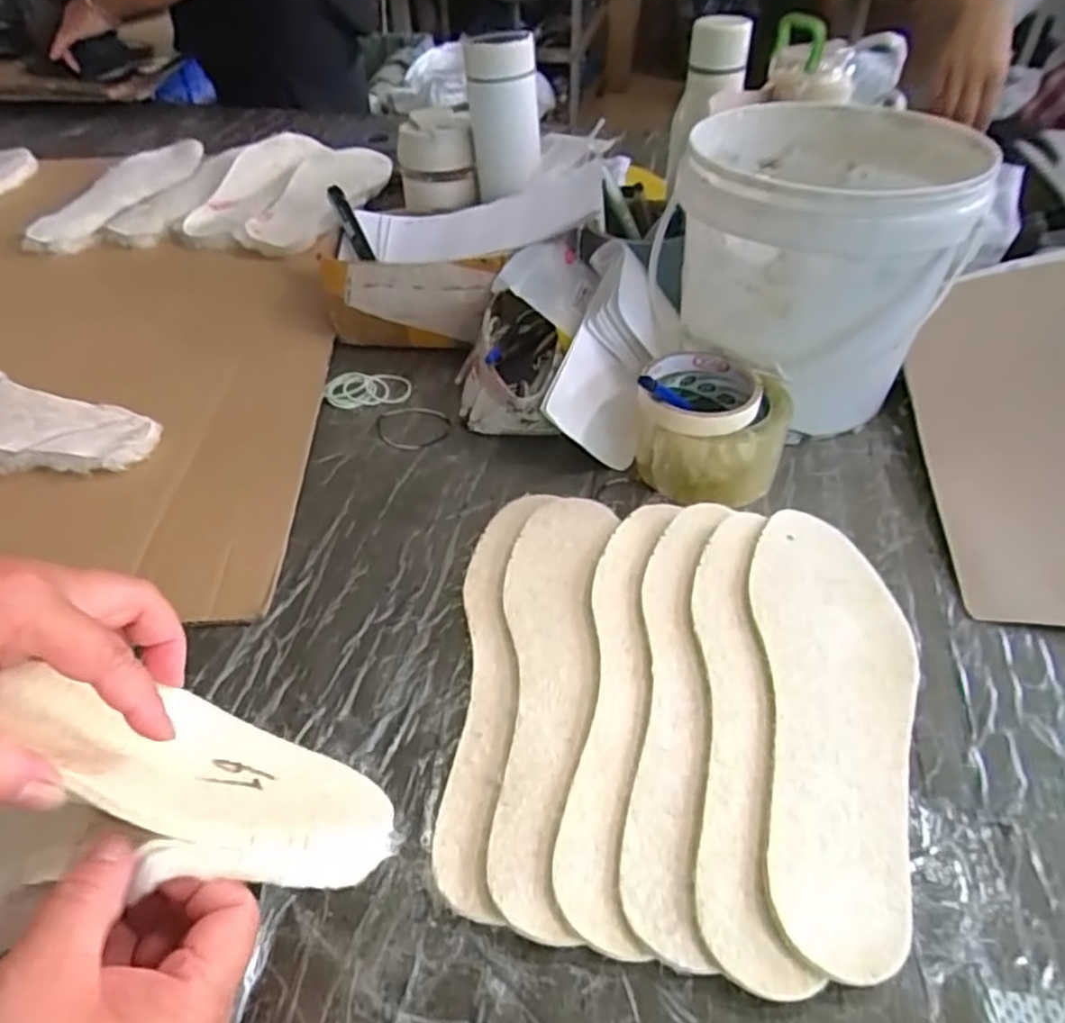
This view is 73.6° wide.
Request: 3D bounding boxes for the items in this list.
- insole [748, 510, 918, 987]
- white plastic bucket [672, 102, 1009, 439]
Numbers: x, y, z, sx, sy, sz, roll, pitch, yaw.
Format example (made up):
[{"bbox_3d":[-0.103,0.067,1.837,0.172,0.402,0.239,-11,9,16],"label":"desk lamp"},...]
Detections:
[{"bbox_3d":[0.164,0.100,0.385,0.088,0.005,0.264,14,46,3],"label":"insole"},{"bbox_3d":[0.215,-0.194,0.573,0.210,0.190,0.211,9,46,11],"label":"white plastic bucket"}]

